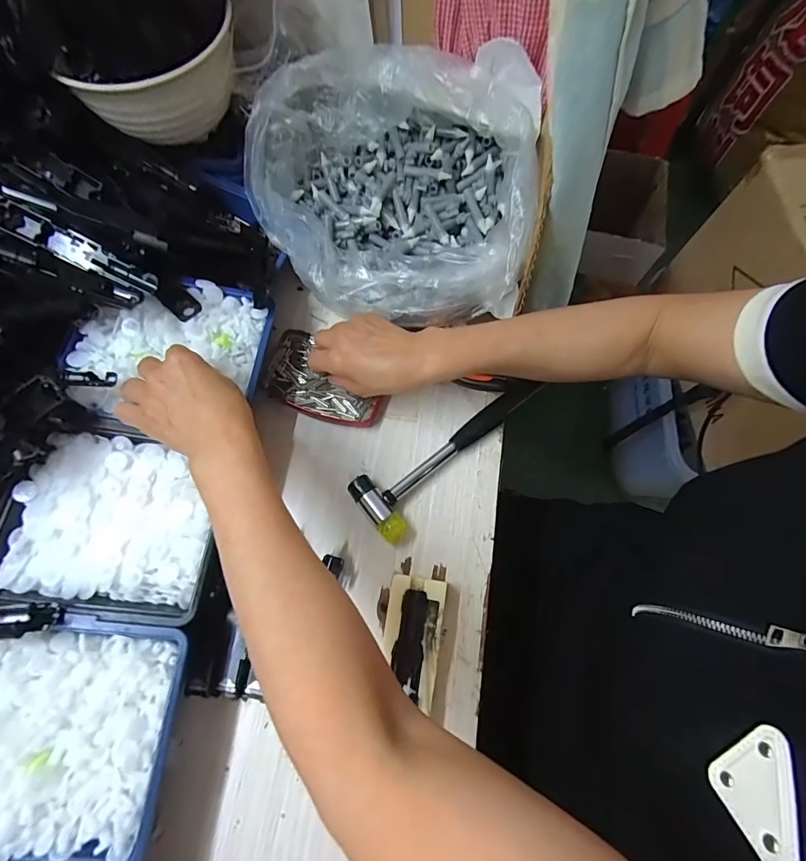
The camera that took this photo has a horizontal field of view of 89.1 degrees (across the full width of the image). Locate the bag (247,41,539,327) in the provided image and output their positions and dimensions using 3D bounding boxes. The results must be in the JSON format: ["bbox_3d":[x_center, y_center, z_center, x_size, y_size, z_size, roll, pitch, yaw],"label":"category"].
[{"bbox_3d":[-0.012,-0.230,0.389,0.271,0.107,0.227,9,72,4],"label":"bag"}]

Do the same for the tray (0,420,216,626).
[{"bbox_3d":[-0.228,0.069,0.323,0.159,0.036,0.135,7,72,3],"label":"tray"}]

